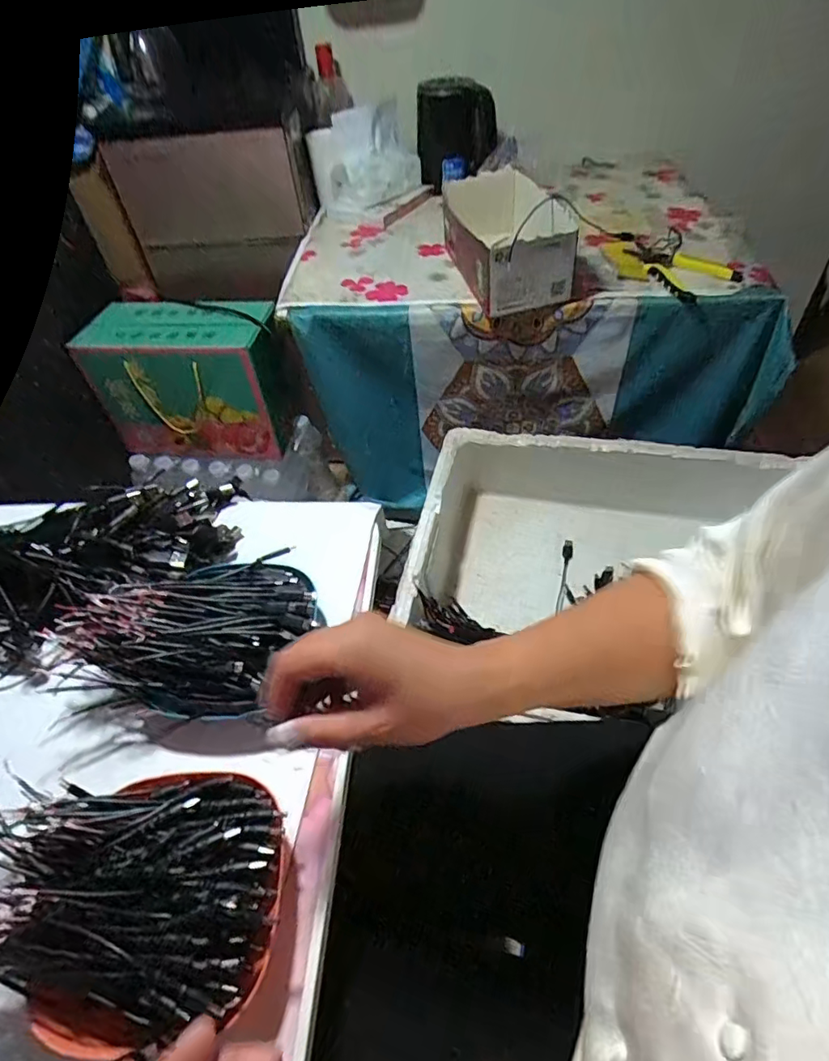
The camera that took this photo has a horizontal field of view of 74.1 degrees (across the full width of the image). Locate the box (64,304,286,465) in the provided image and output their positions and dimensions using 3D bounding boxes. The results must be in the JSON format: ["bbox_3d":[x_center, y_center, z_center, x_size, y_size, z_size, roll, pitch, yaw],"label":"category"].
[{"bbox_3d":[-0.415,-0.278,1.039,0.327,0.239,0.151,6,50,10],"label":"box"}]

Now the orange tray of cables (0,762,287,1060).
[{"bbox_3d":[-0.171,0.214,0.325,0.181,0.066,0.135,-6,49,0],"label":"orange tray of cables"}]

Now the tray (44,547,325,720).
[{"bbox_3d":[-0.173,0.078,0.450,0.181,0.062,0.141,8,50,12],"label":"tray"}]

